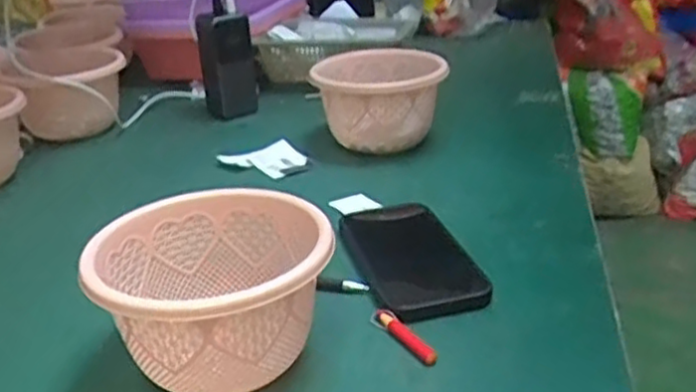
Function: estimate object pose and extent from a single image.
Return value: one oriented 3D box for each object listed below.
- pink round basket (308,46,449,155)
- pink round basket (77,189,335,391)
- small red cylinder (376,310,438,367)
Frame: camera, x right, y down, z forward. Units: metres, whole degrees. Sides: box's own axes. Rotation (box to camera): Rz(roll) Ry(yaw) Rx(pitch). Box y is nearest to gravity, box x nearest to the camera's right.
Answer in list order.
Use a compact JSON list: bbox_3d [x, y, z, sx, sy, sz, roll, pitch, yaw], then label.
[{"bbox_3d":[0.032,-0.098,0.787,0.132,0.102,0.119,-4,25,-5],"label":"pink round basket"},{"bbox_3d":[-0.083,0.064,0.450,0.140,0.088,0.133,-1,25,1],"label":"pink round basket"},{"bbox_3d":[0.037,0.094,0.478,0.010,0.011,0.062,-18,30,-31],"label":"small red cylinder"}]

